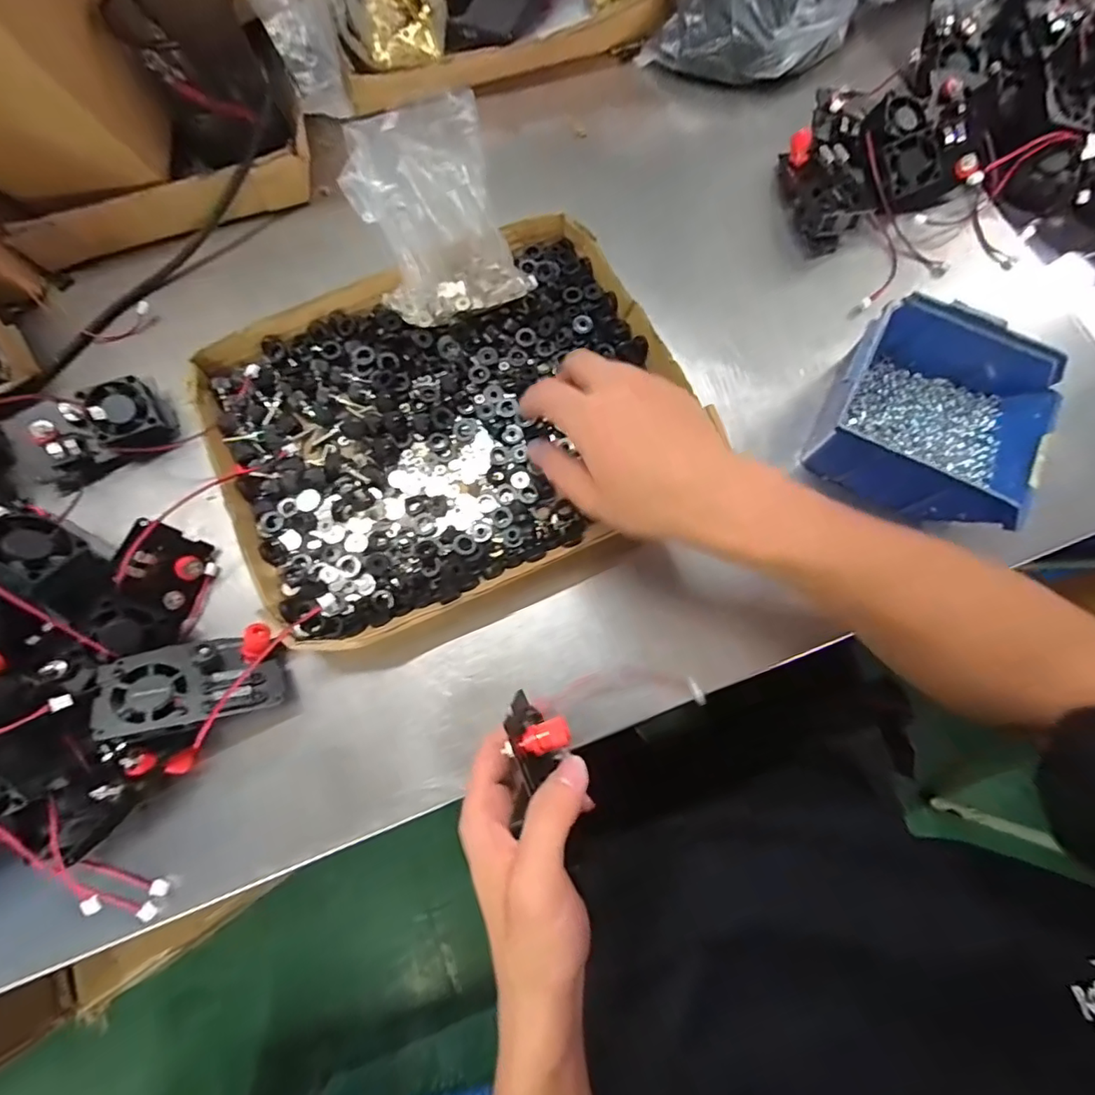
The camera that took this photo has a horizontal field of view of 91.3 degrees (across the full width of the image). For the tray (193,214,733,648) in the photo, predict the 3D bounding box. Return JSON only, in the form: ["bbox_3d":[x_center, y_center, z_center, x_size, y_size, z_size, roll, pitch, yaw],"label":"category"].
[{"bbox_3d":[-0.070,-0.094,0.388,0.314,0.027,0.255,-25,77,-7],"label":"tray"}]

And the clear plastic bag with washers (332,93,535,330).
[{"bbox_3d":[-0.068,-0.214,0.355,0.112,0.124,0.054,-7,75,-2],"label":"clear plastic bag with washers"}]

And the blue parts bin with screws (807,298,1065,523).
[{"bbox_3d":[0.273,-0.092,0.379,0.146,0.071,0.126,31,77,7],"label":"blue parts bin with screws"}]

